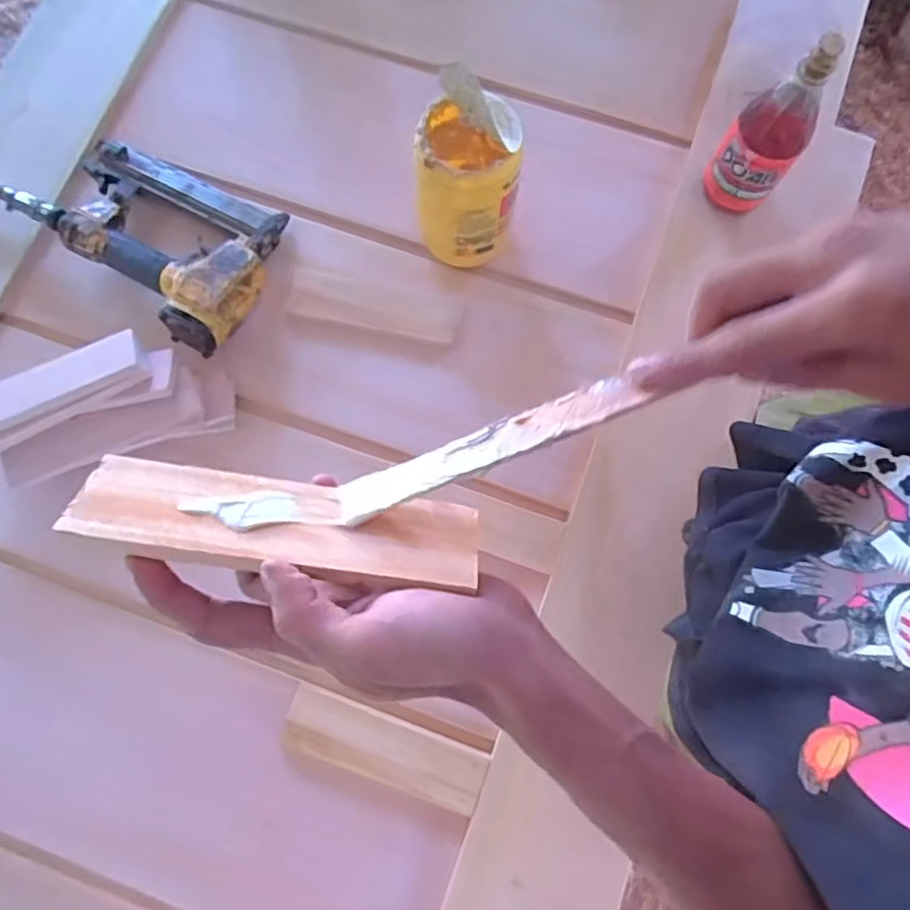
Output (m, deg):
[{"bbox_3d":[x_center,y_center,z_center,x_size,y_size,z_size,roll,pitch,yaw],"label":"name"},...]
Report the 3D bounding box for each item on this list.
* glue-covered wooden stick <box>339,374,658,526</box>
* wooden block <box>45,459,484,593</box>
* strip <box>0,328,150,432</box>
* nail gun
[{"bbox_3d":[0.013,-0.003,0.291,0.143,0.004,0.025,-22,44,3],"label":"glue-covered wooden stick"},{"bbox_3d":[-0.078,0.030,0.287,0.177,0.004,0.052,9,39,-4],"label":"wooden block"},{"bbox_3d":[-0.374,-0.059,0.570,0.183,0.013,0.047,-24,78,-4],"label":"strip"},{"bbox_3d":[-0.302,-0.222,0.643,0.247,0.068,0.172,26,79,7],"label":"nail gun"}]

